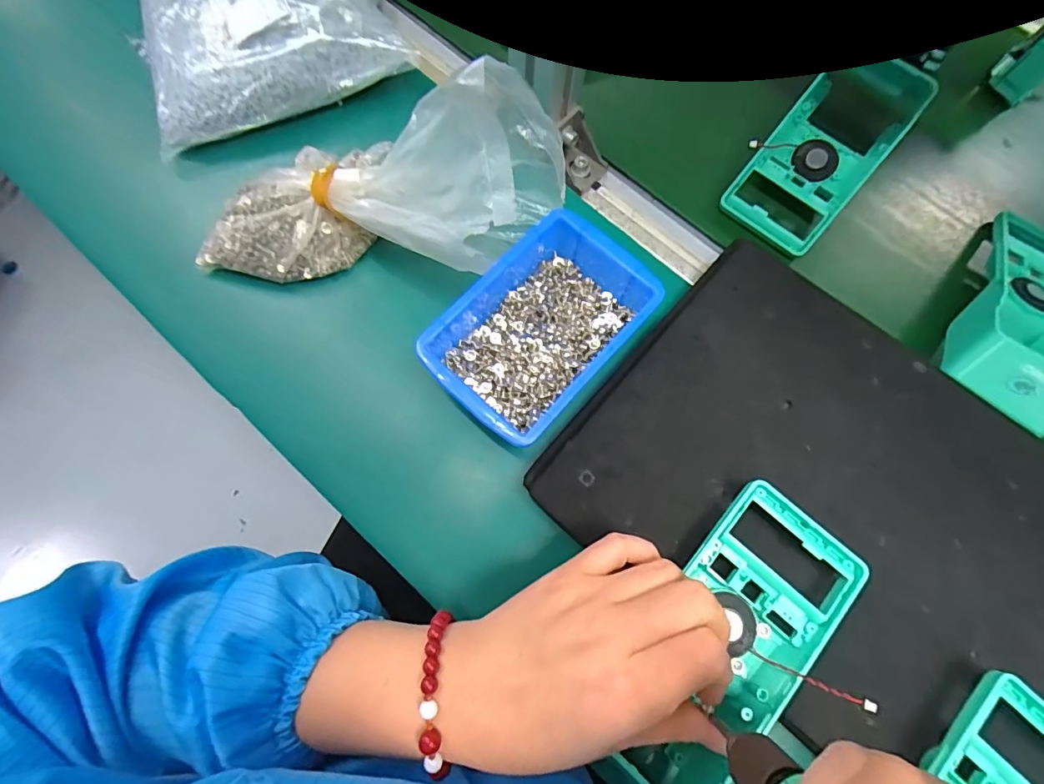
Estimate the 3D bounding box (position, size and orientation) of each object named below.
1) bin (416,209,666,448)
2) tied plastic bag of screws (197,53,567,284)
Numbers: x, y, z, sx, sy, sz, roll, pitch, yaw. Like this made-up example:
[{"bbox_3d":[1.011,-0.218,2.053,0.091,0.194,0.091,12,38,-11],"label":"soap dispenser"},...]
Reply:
[{"bbox_3d":[0.014,-0.043,0.327,0.100,0.048,0.151,41,80,9],"label":"bin"},{"bbox_3d":[-0.105,-0.127,0.322,0.257,0.106,0.113,-7,76,19],"label":"tied plastic bag of screws"}]

